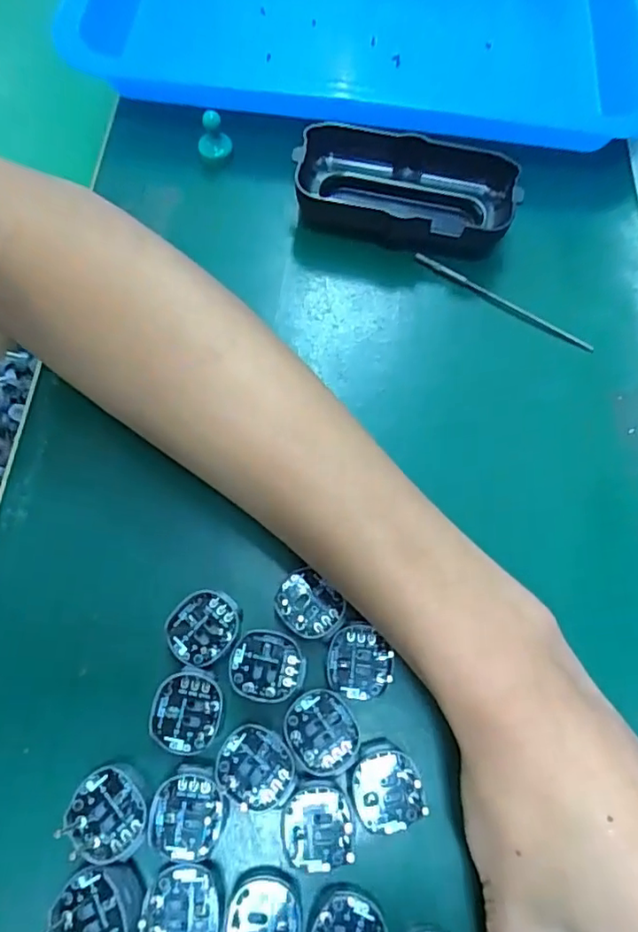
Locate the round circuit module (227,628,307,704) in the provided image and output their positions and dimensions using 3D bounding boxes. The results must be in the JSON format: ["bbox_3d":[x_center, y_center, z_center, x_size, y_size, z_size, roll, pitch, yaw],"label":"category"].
[{"bbox_3d":[-0.019,0.074,0.211,0.028,0.004,0.025,3,69,-2],"label":"round circuit module"}]

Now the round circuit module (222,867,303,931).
[{"bbox_3d":[-0.018,0.149,0.183,0.025,0.004,0.030,6,68,-1],"label":"round circuit module"}]

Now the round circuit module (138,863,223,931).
[{"bbox_3d":[-0.044,0.145,0.182,0.025,0.004,0.028,0,69,-3],"label":"round circuit module"}]

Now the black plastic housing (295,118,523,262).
[{"bbox_3d":[0.044,-0.140,0.292,0.107,0.026,0.053,12,69,2],"label":"black plastic housing"}]

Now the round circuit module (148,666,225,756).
[{"bbox_3d":[-0.047,0.088,0.204,0.025,0.004,0.028,2,69,-2],"label":"round circuit module"}]

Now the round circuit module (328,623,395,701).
[{"bbox_3d":[0.015,0.073,0.212,0.023,0.004,0.026,0,69,-3],"label":"round circuit module"}]

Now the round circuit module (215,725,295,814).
[{"bbox_3d":[-0.022,0.106,0.198,0.026,0.004,0.026,1,69,-3],"label":"round circuit module"}]

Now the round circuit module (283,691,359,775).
[{"bbox_3d":[0.001,0.095,0.203,0.024,0.004,0.028,-26,72,-12],"label":"round circuit module"}]

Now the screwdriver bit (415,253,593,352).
[{"bbox_3d":[0.091,-0.083,0.282,0.097,0.004,0.007,32,71,9],"label":"screwdriver bit"}]

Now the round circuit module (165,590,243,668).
[{"bbox_3d":[-0.044,0.061,0.215,0.024,0.004,0.028,43,73,13],"label":"round circuit module"}]

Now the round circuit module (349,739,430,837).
[{"bbox_3d":[0.024,0.112,0.197,0.024,0.004,0.028,-11,70,-7],"label":"round circuit module"}]

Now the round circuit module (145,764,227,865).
[{"bbox_3d":[-0.044,0.118,0.193,0.025,0.006,0.028,1,69,-3],"label":"round circuit module"}]

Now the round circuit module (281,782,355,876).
[{"bbox_3d":[0.000,0.123,0.192,0.024,0.004,0.026,1,69,-3],"label":"round circuit module"}]

